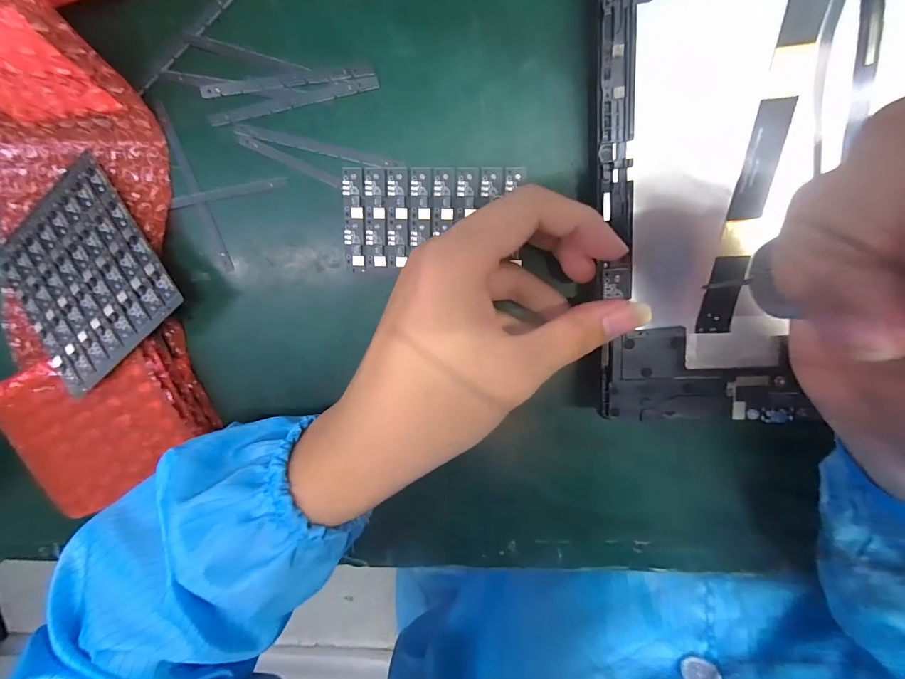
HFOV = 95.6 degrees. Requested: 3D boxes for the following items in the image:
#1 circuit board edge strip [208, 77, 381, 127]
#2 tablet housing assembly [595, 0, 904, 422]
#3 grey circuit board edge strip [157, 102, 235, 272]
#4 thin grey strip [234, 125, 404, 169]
[{"bbox_3d":[-0.083,-0.123,0.211,0.091,0.004,0.008,-8,101,8],"label":"circuit board edge strip"},{"bbox_3d":[0.134,-0.084,0.165,0.143,0.008,0.242,-1,101,10],"label":"tablet housing assembly"},{"bbox_3d":[-0.144,-0.084,0.230,0.007,0.004,0.093,-17,100,9],"label":"grey circuit board edge strip"},{"bbox_3d":[-0.071,-0.101,0.215,0.091,0.004,0.005,15,103,3],"label":"thin grey strip"}]

